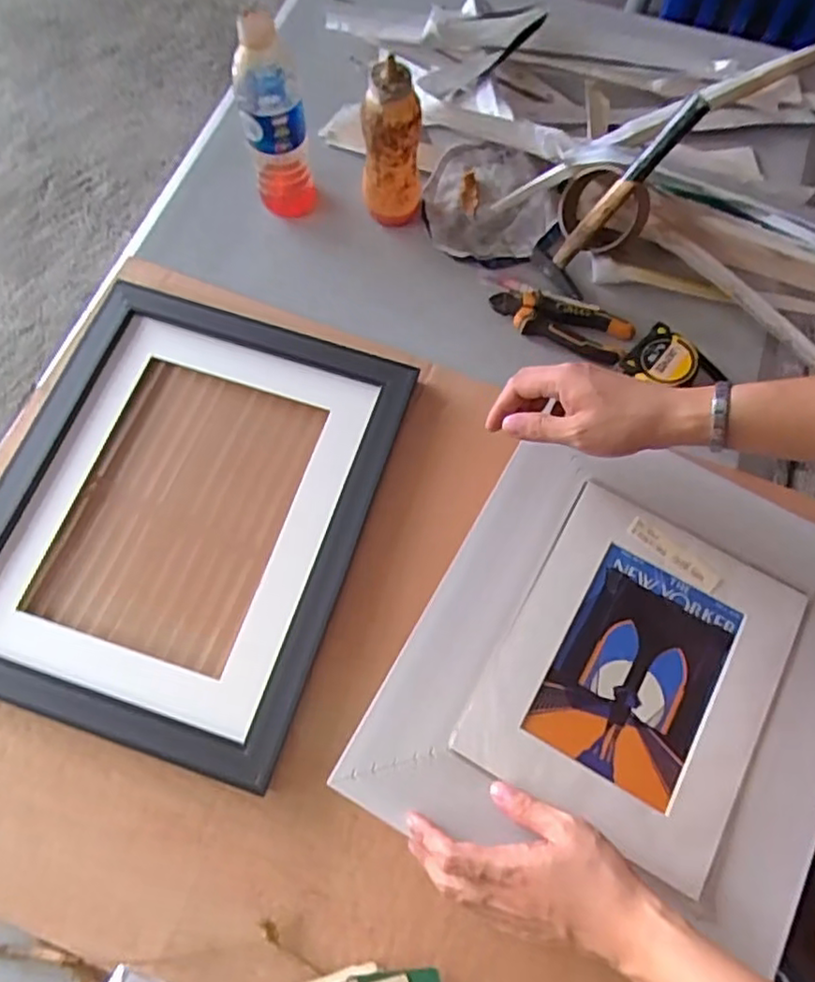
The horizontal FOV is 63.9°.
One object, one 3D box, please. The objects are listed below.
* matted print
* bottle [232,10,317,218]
[{"bbox_3d":[0.183,0.139,0.521,0.202,0.009,0.248,28,71,10],"label":"matted print"},{"bbox_3d":[-0.131,-0.365,0.652,0.065,0.187,0.056,-12,72,-7],"label":"bottle"}]

